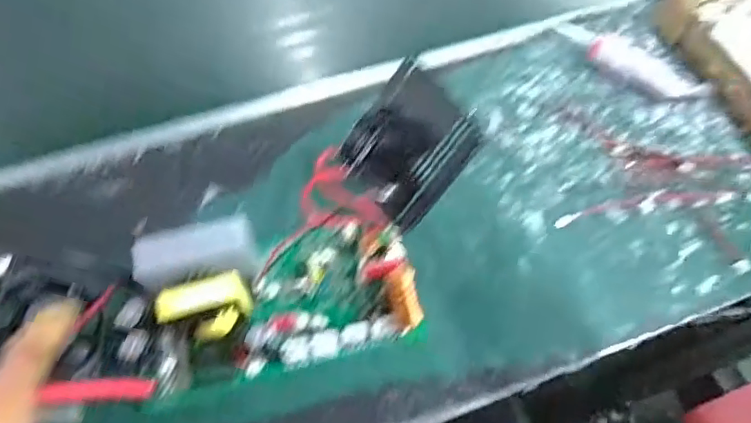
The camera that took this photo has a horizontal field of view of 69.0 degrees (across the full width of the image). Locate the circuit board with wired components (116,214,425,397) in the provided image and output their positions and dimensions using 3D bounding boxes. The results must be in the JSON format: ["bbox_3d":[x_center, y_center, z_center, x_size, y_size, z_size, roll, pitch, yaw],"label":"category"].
[{"bbox_3d":[-0.067,0.049,0.358,0.183,0.062,0.091,-9,62,-5],"label":"circuit board with wired components"}]

